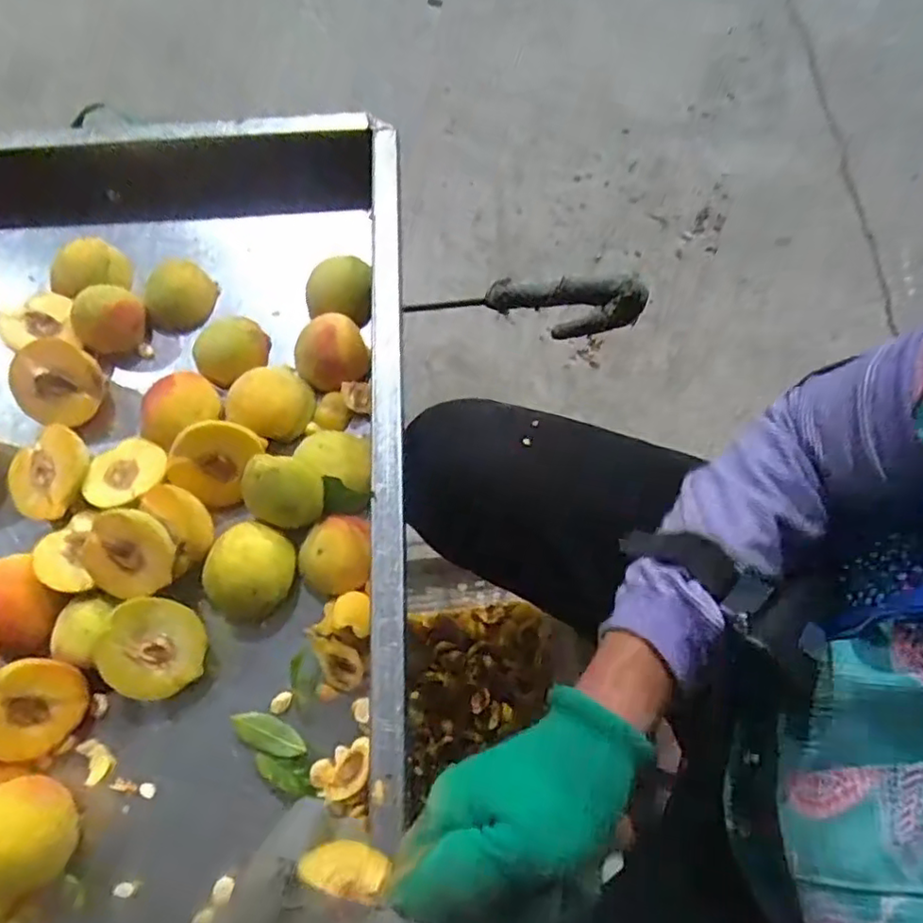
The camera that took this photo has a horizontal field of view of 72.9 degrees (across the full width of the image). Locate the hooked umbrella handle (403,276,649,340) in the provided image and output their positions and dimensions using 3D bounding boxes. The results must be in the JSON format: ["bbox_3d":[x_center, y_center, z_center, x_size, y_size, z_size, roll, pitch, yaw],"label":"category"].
[{"bbox_3d":[0.077,-0.174,0.705,0.262,0.105,0.030,-2,69,0],"label":"hooked umbrella handle"}]

